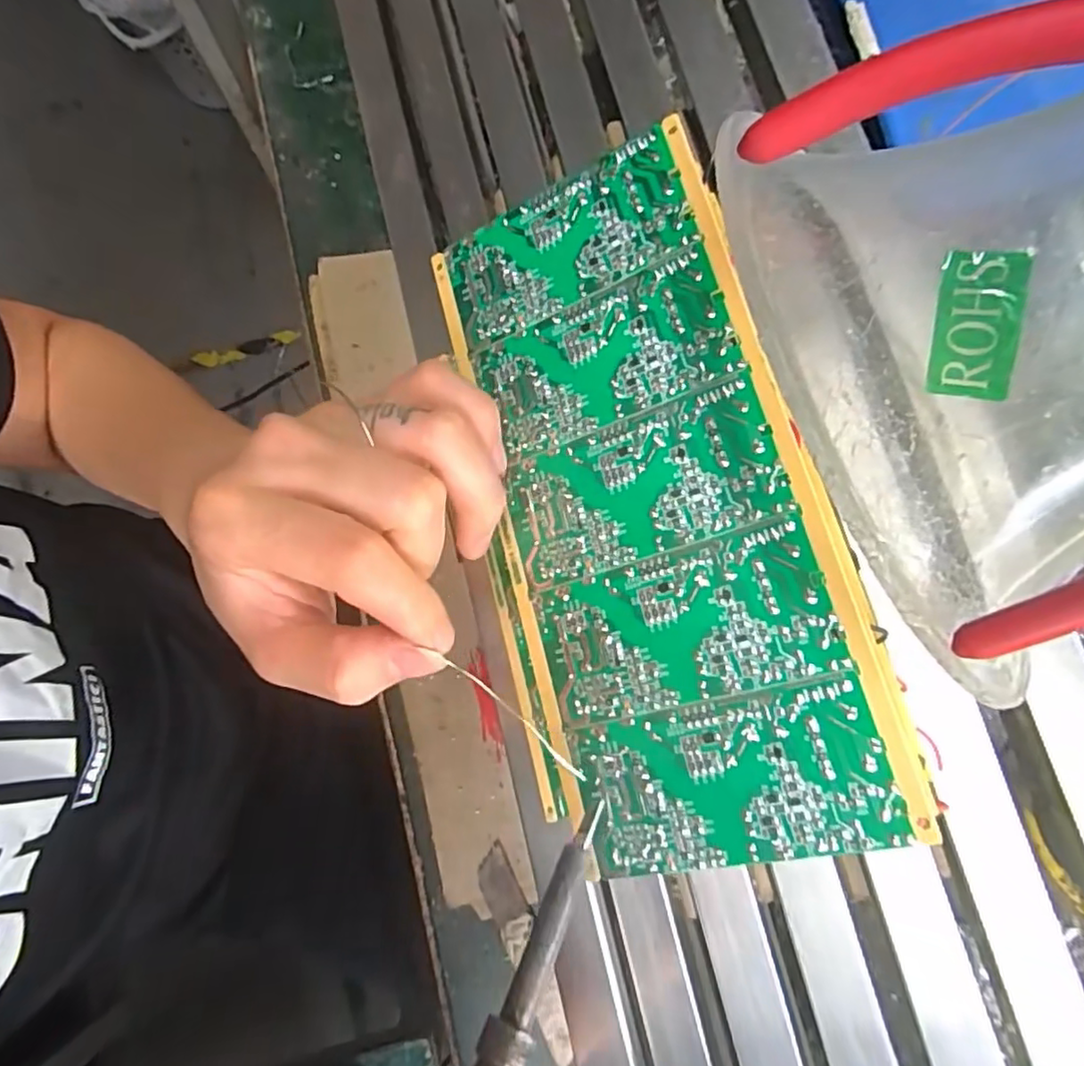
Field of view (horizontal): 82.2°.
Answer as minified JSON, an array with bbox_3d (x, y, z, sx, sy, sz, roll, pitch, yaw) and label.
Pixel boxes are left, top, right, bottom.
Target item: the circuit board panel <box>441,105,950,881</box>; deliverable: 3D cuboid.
[{"bbox_3d":[0.026,-0.012,0.191,0.100,0.004,0.211,-19,77,23],"label":"circuit board panel"}]

